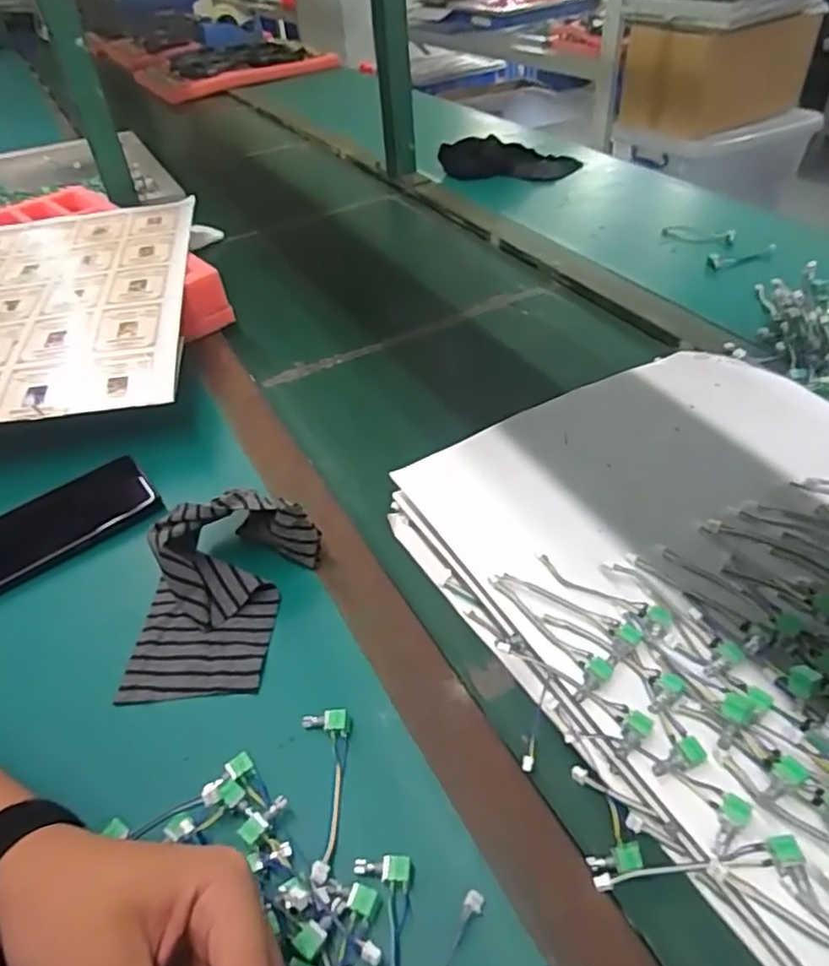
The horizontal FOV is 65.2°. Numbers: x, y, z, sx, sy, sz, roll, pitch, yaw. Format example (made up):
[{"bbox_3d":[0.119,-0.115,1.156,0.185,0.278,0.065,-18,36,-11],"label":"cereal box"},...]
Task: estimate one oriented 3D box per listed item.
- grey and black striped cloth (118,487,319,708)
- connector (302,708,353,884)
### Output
[{"bbox_3d":[-0.140,0.070,0.440,0.103,0.065,0.142,8,43,14],"label":"grey and black striped cloth"},{"bbox_3d":[-0.045,0.169,0.359,0.027,0.015,0.093,-10,42,-6],"label":"connector"}]

